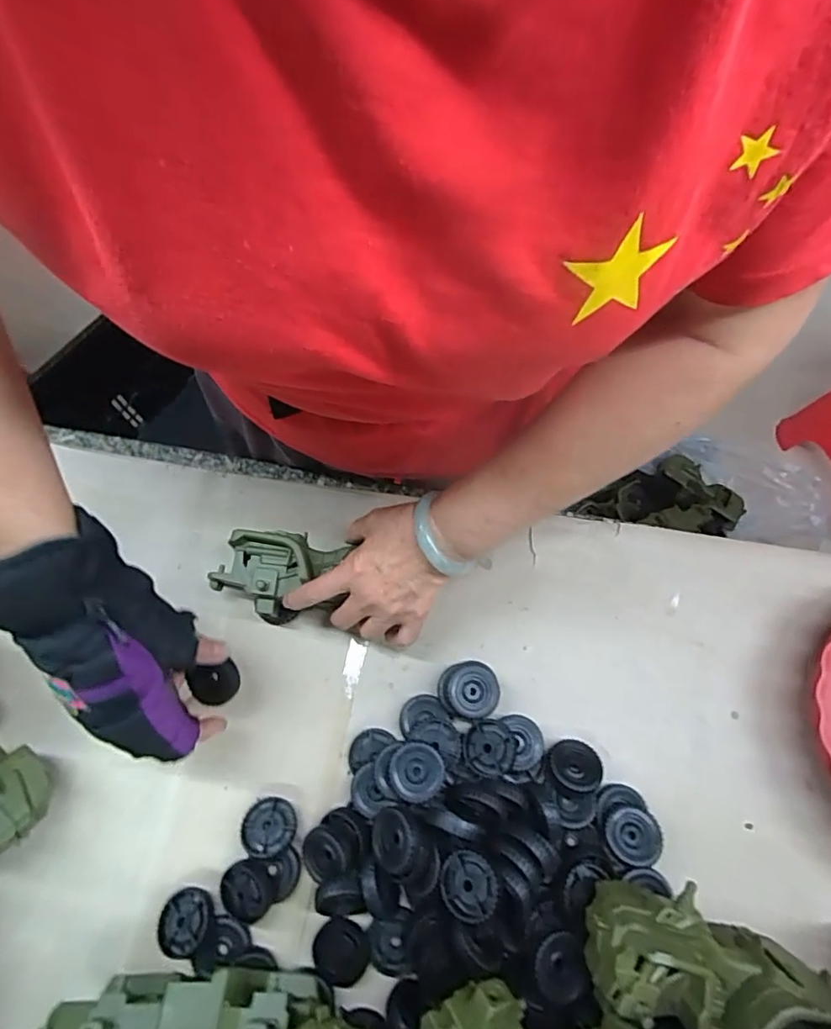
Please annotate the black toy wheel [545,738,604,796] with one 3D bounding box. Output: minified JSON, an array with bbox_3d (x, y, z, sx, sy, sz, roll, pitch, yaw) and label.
[{"bbox_3d":[0.131,0.209,0.468,0.041,0.029,0.037,15,70,6],"label":"black toy wheel"}]

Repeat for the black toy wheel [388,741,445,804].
[{"bbox_3d":[0.001,0.200,0.437,0.040,0.009,0.042,0,69,0],"label":"black toy wheel"}]

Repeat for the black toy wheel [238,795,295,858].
[{"bbox_3d":[-0.119,0.253,0.454,0.044,0.014,0.041,-11,70,-4],"label":"black toy wheel"}]

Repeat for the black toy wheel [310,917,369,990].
[{"bbox_3d":[-0.056,0.332,0.426,0.043,0.009,0.040,0,69,0],"label":"black toy wheel"}]

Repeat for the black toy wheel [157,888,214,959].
[{"bbox_3d":[-0.178,0.315,0.432,0.040,0.014,0.044,0,69,0],"label":"black toy wheel"}]

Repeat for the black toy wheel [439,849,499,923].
[{"bbox_3d":[0.040,0.266,0.402,0.043,0.016,0.042,1,69,29],"label":"black toy wheel"}]

